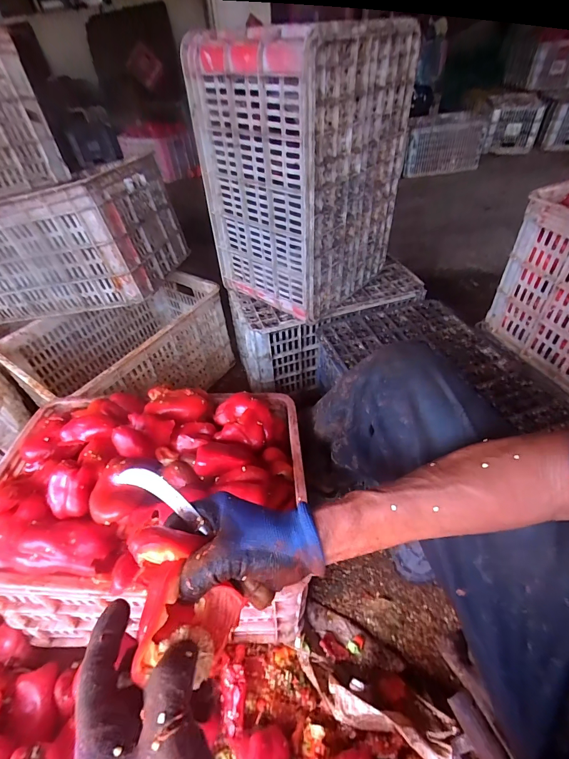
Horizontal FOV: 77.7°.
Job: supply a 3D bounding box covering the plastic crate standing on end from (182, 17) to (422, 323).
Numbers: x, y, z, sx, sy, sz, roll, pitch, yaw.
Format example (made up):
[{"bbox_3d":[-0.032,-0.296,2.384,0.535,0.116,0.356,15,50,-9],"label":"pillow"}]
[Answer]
[{"bbox_3d":[0.052,-0.448,0.803,0.316,0.466,0.361,32,55,31],"label":"plastic crate standing on end"}]

